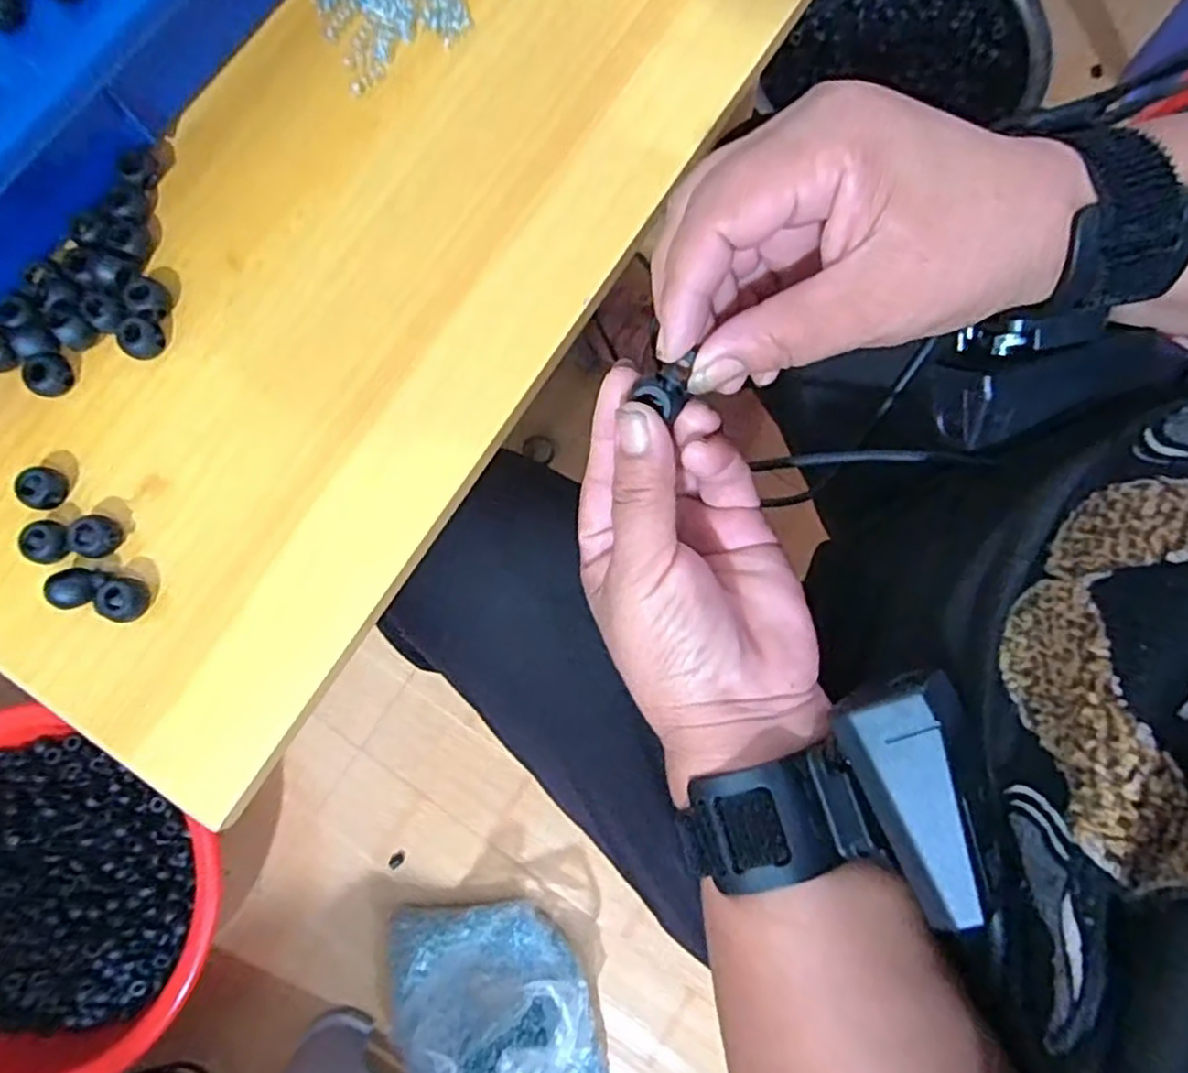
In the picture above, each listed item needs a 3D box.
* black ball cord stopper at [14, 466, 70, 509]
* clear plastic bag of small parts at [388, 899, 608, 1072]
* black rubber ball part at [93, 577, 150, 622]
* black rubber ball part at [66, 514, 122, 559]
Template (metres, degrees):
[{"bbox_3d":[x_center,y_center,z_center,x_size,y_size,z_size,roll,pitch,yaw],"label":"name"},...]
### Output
[{"bbox_3d":[-0.225,-0.020,0.294,0.014,0.010,0.016,10,80,3],"label":"black ball cord stopper"},{"bbox_3d":[-0.098,0.441,0.642,0.198,0.144,0.180,-5,79,1],"label":"clear plastic bag of small parts"},{"bbox_3d":[-0.187,0.025,0.287,0.015,0.012,0.016,0,79,1],"label":"black rubber ball part"},{"bbox_3d":[-0.201,0.000,0.291,0.015,0.010,0.017,14,80,4],"label":"black rubber ball part"}]

